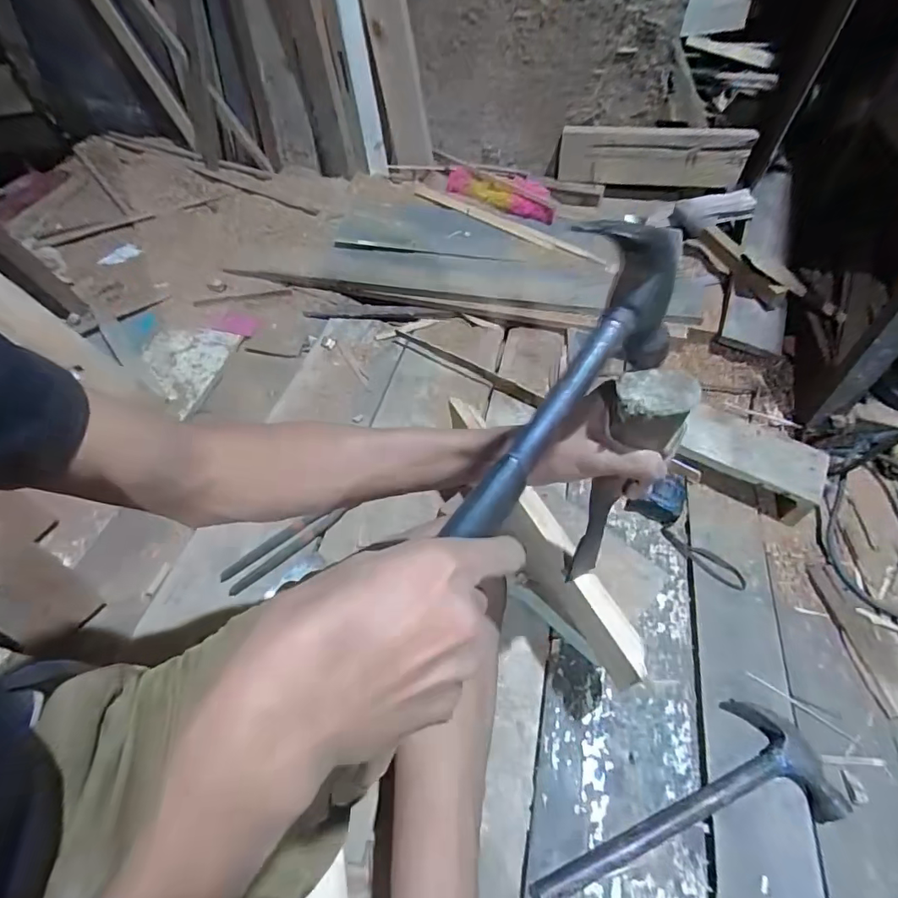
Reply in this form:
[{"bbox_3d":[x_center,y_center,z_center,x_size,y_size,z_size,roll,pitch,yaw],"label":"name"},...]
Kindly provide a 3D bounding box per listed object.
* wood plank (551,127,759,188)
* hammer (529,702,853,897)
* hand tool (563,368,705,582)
[{"bbox_3d":[0.461,-0.673,1.106,0.399,0.119,0.044,11,53,12],"label":"wood plank"},{"bbox_3d":[0.232,0.362,0.504,0.326,0.030,0.115,-13,52,-7],"label":"hammer"},{"bbox_3d":[0.130,0.038,0.400,0.051,0.258,0.038,25,58,16],"label":"hand tool"}]

